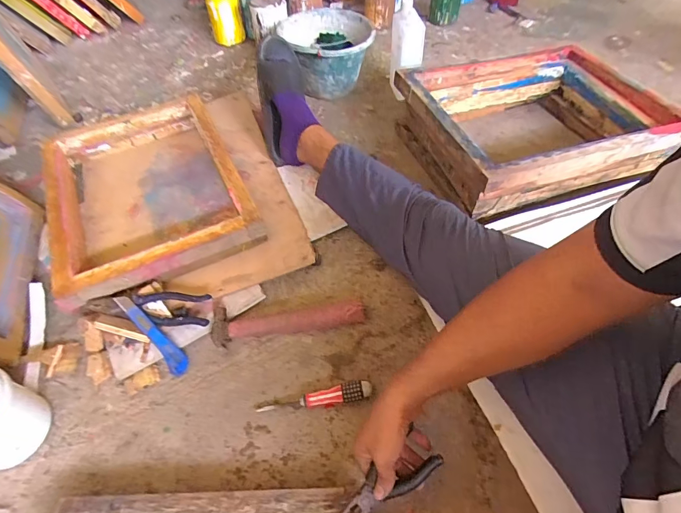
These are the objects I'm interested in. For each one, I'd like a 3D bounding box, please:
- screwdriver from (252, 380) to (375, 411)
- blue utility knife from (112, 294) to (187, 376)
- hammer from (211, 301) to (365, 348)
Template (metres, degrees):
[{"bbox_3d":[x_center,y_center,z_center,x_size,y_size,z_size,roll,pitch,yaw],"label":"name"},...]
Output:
[{"bbox_3d":[-0.040,0.227,0.620,0.181,0.027,0.028,-12,56,0],"label":"screwdriver"},{"bbox_3d":[-0.318,0.131,0.665,0.031,0.011,0.167,-41,93,-25],"label":"blue utility knife"},{"bbox_3d":[-0.090,0.111,0.695,0.266,0.038,0.071,-4,55,-3],"label":"hammer"}]

